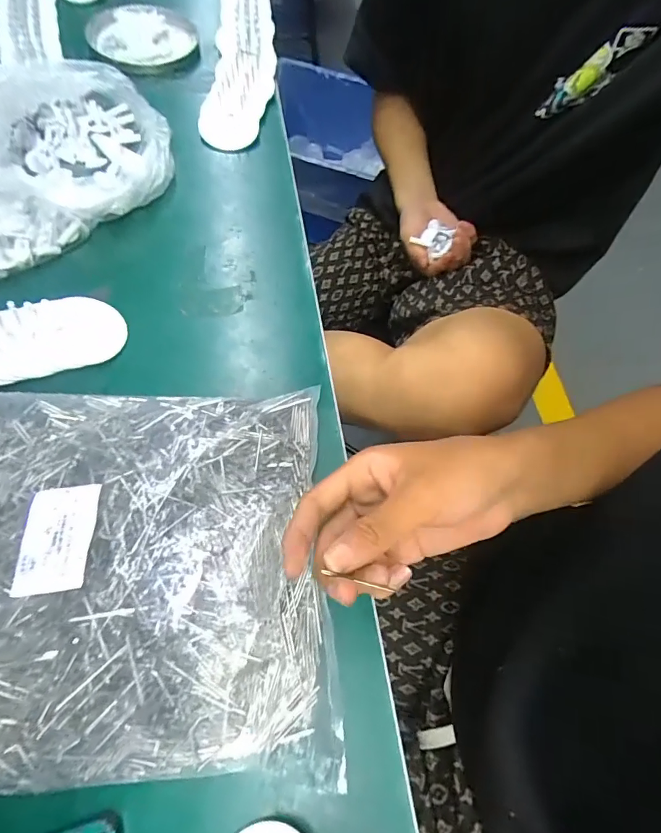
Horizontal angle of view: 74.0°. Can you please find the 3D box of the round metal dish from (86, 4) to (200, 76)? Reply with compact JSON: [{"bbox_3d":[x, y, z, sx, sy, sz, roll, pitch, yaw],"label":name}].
[{"bbox_3d":[-0.228,-0.463,0.535,0.121,0.015,0.130,1,65,-2],"label":"round metal dish"}]

